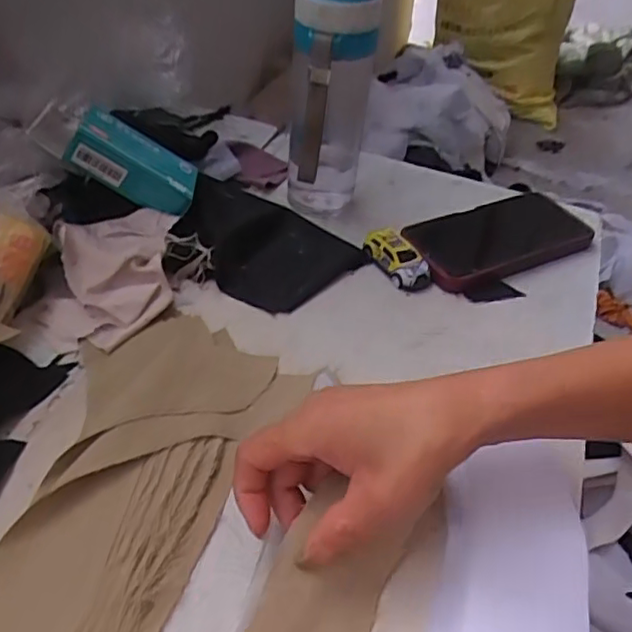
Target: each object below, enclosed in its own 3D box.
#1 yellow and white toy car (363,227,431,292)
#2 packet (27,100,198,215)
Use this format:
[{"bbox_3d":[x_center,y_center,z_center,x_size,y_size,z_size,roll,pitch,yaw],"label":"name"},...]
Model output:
[{"bbox_3d":[0.066,-0.046,0.504,0.030,0.023,0.058,-20,49,-23],"label":"yellow and white toy car"},{"bbox_3d":[-0.158,-0.133,0.506,0.127,0.032,0.055,27,43,-16],"label":"packet"}]

